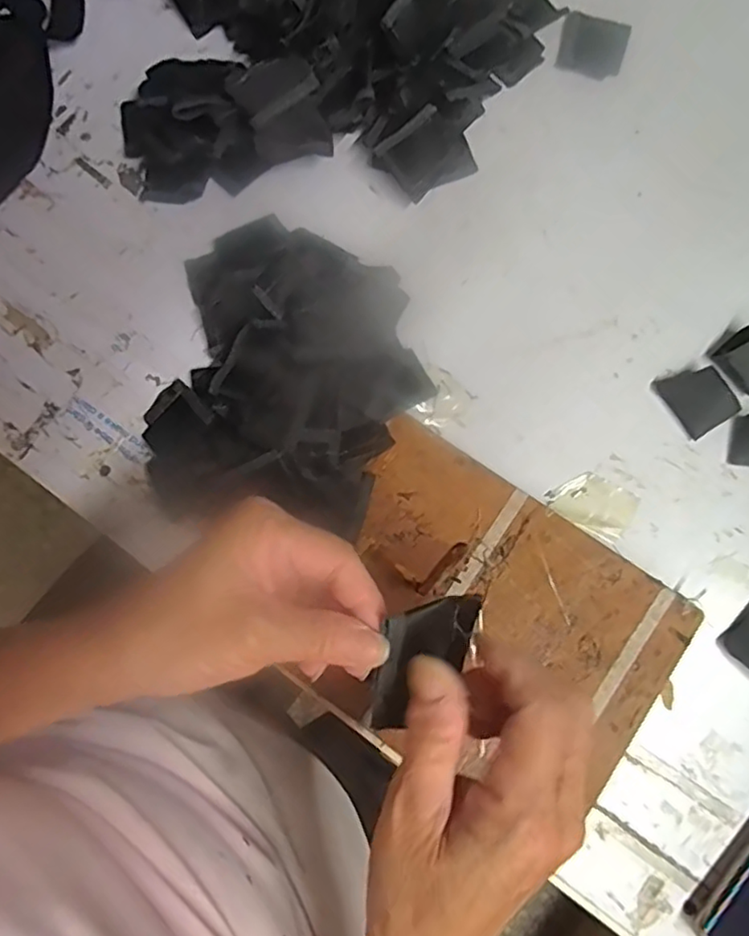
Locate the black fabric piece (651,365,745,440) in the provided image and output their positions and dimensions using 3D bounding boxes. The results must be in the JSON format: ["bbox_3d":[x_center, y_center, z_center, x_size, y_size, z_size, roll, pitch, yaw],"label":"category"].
[{"bbox_3d":[0.217,-0.047,0.421,0.033,0.017,0.046,-34,80,-6],"label":"black fabric piece"}]

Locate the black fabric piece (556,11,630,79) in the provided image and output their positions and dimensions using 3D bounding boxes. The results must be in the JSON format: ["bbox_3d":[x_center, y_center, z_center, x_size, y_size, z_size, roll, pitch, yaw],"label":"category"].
[{"bbox_3d":[0.170,-0.327,0.486,0.050,0.004,0.049,16,85,-2],"label":"black fabric piece"}]

